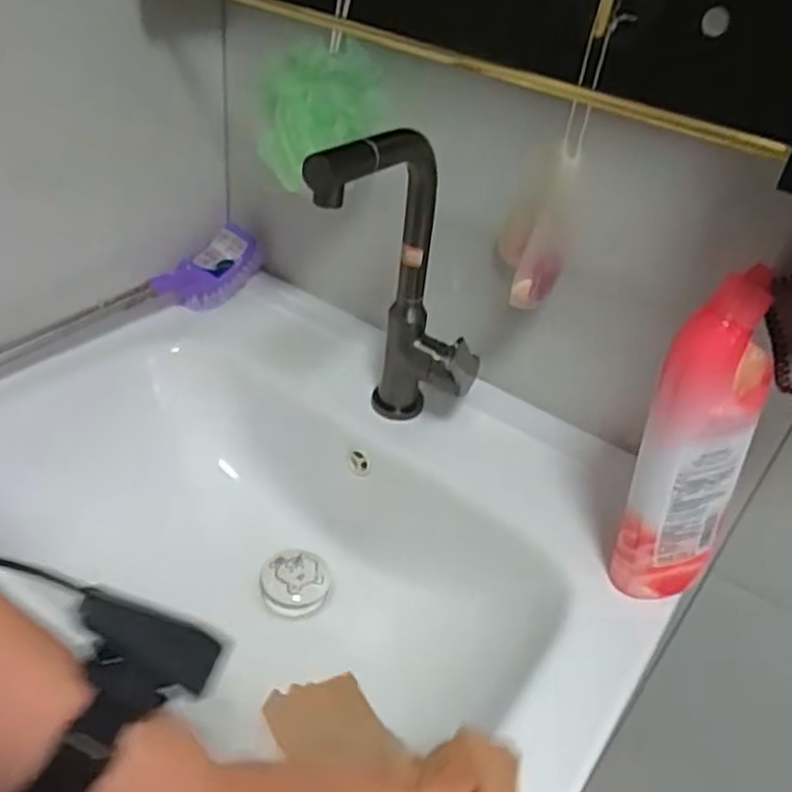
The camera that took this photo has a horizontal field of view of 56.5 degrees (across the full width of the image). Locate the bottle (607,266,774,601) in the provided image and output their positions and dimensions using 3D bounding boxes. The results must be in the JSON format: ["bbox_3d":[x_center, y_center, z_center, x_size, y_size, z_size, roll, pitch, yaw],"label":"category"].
[{"bbox_3d":[0.197,0.037,0.487,0.071,0.232,0.057,28,42,25],"label":"bottle"}]

